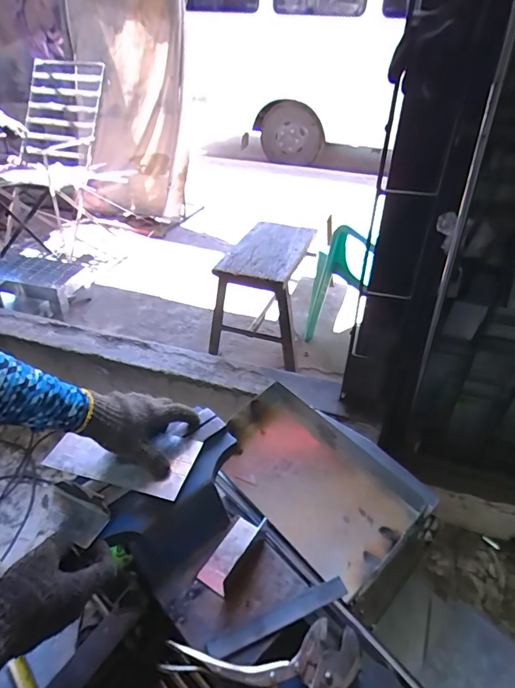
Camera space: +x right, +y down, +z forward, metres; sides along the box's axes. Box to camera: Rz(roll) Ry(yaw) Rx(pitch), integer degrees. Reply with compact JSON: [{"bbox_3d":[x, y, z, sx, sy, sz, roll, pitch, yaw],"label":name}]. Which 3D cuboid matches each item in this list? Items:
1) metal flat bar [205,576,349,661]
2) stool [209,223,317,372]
[{"bbox_3d":[0.027,0.332,0.511,0.180,0.007,0.026,-16,42,-19],"label":"metal flat bar"},{"bbox_3d":[0.030,-0.191,1.592,0.324,0.401,0.417,13,41,14],"label":"stool"}]

